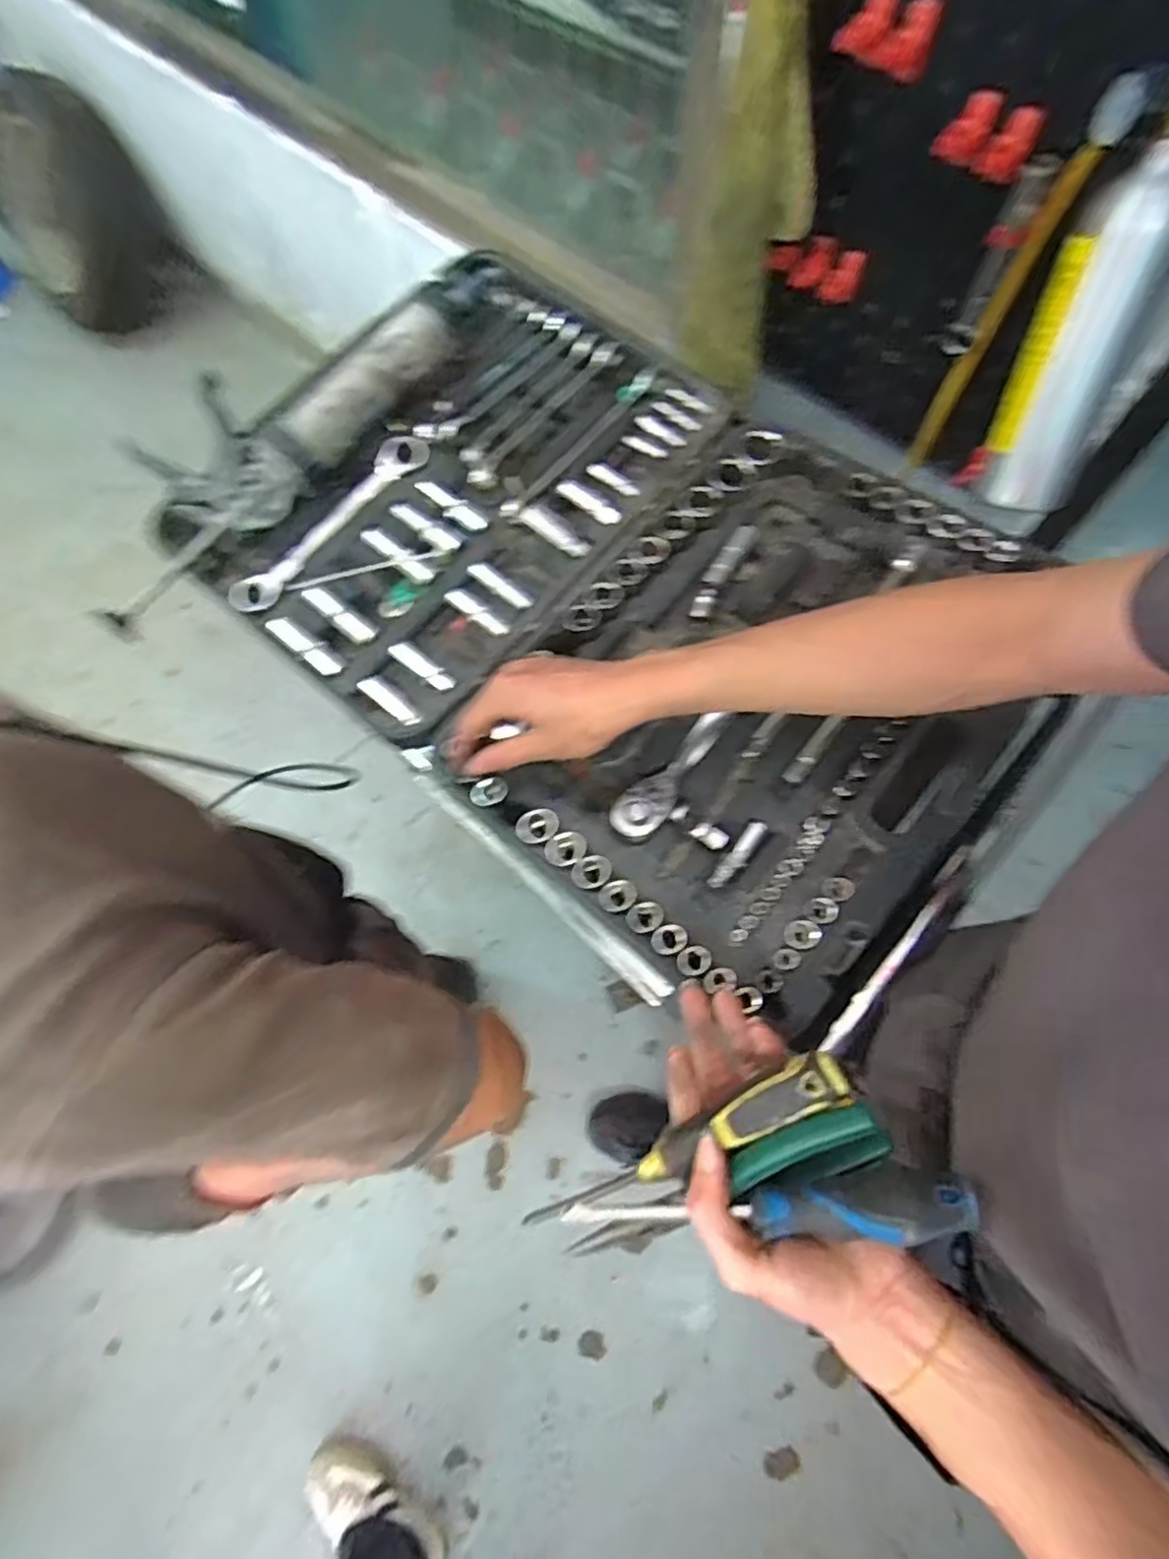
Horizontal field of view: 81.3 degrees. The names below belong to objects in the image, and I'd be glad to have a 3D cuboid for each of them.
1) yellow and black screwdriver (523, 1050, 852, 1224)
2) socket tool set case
[{"bbox_3d":[0.053,0.206,0.378,0.196,0.021,0.025,-34,72,15],"label":"yellow and black screwdriver"},{"bbox_3d":[0.039,-0.161,0.600,0.672,0.062,0.477,40,78,14],"label":"socket tool set case"}]

